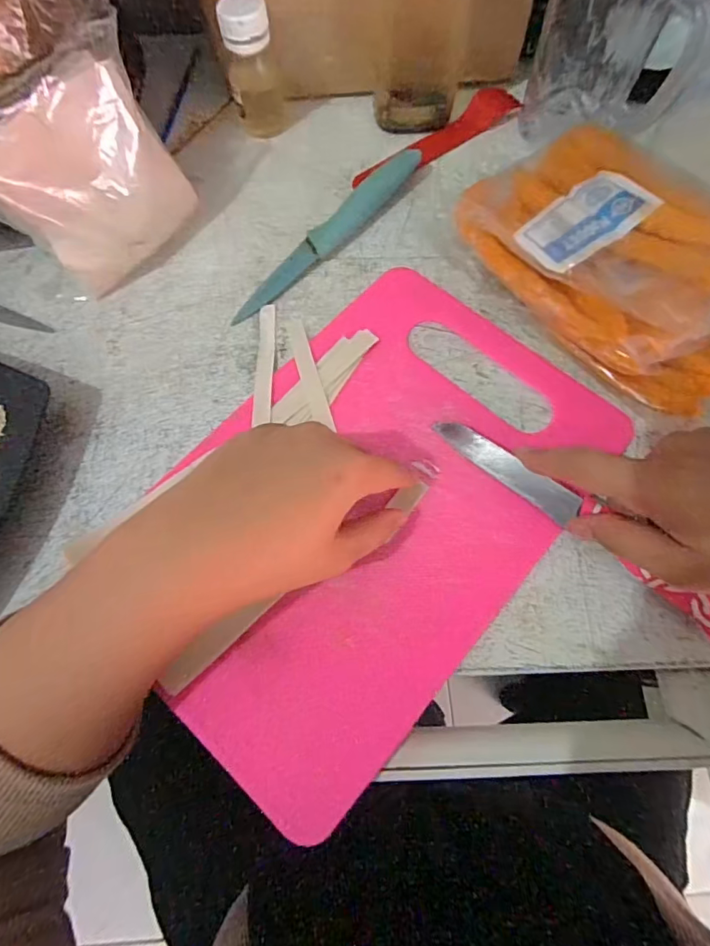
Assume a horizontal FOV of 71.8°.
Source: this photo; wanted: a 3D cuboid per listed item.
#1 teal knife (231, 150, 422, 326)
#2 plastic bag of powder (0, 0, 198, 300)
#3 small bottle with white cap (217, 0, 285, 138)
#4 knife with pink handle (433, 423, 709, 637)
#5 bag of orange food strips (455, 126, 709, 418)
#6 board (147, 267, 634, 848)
[{"bbox_3d":[-0.019,-0.167,0.340,0.020,0.013,0.174,42,77,13],"label":"teal knife"},{"bbox_3d":[-0.165,-0.183,0.293,0.065,0.117,0.134,38,76,12],"label":"plastic bag of powder"},{"bbox_3d":[-0.072,-0.288,0.348,0.034,0.089,0.037,-5,71,-1],"label":"small bottle with white cap"},{"bbox_3d":[0.122,0.025,0.267,0.184,0.026,0.017,40,77,18],"label":"knife with pink handle"},{"bbox_3d":[0.154,-0.125,0.296,0.112,0.065,0.184,-30,74,-9],"label":"bag of orange food strips"},{"bbox_3d":[0.004,0.014,0.283,0.196,0.015,0.291,38,77,12],"label":"board"}]

